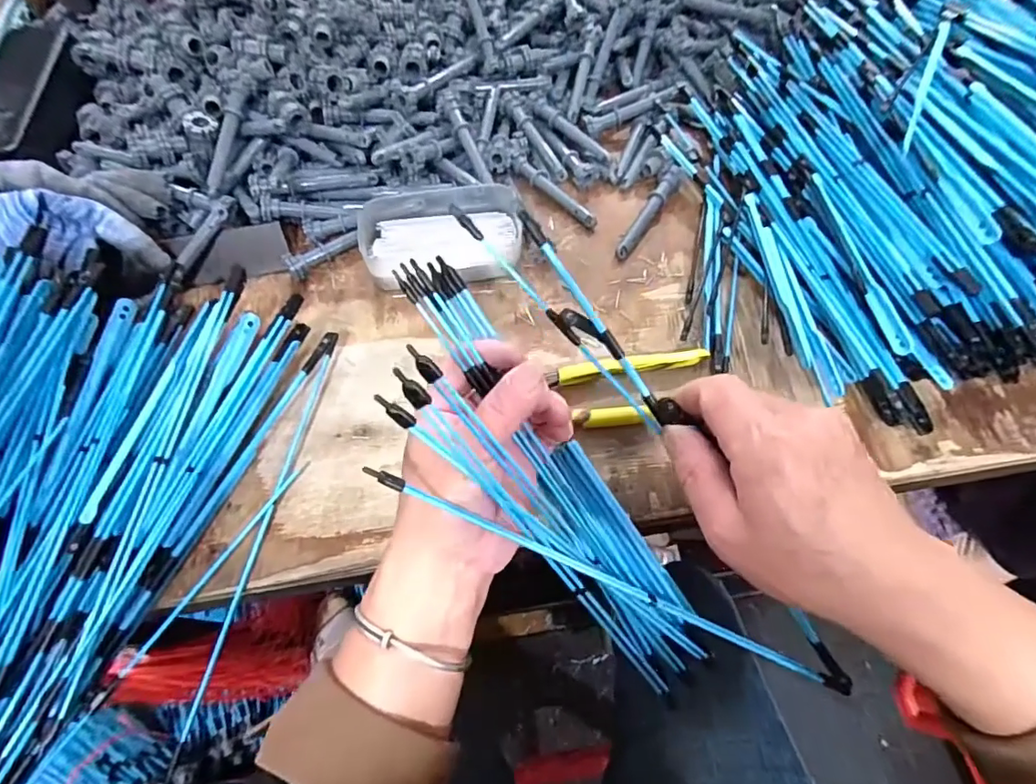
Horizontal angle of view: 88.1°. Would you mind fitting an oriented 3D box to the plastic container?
[{"bbox_3d":[-0.057,-0.121,0.403,0.116,0.025,0.075,-4,63,-1],"label":"plastic container"}]

